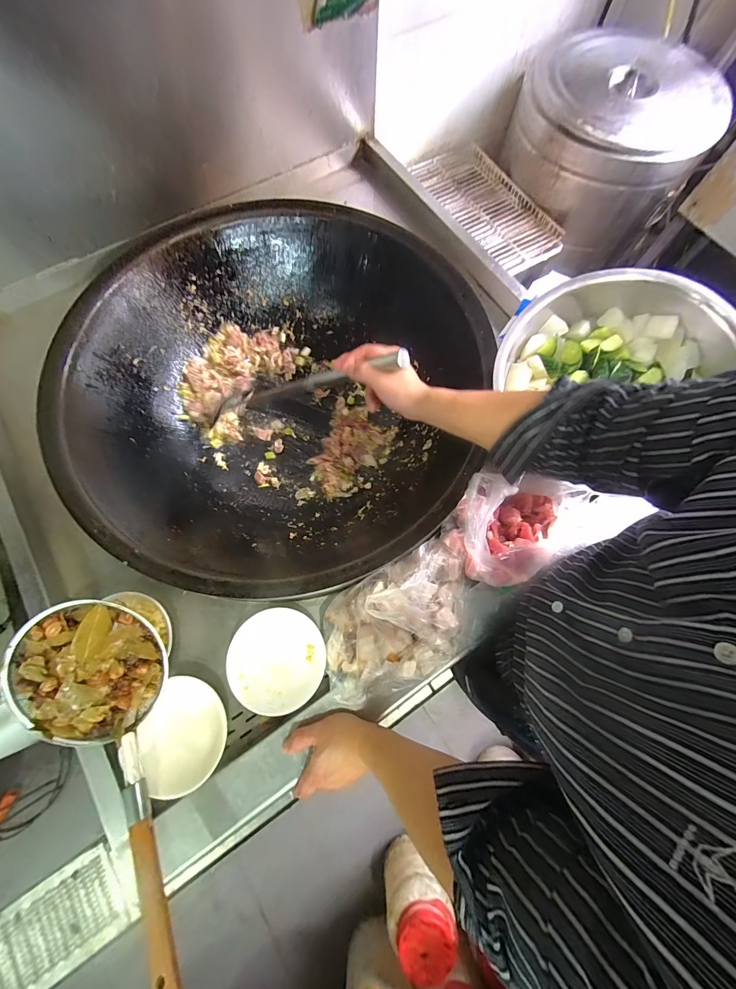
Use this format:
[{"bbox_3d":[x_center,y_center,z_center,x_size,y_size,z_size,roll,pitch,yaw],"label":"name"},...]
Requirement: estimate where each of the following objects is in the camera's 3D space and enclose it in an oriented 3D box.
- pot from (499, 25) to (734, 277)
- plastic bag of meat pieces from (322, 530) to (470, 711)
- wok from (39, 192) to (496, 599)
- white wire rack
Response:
[{"bbox_3d":[0.666,-0.993,1.002,0.494,0.315,0.407,41,77,10],"label":"pot"},{"bbox_3d":[0.059,0.186,0.493,0.278,0.087,0.170,-28,76,-8],"label":"plastic bag of meat pieces"},{"bbox_3d":[-0.187,-0.204,0.743,0.761,0.278,0.789,12,74,3],"label":"wok"},{"bbox_3d":[0.362,-0.891,1.028,0.233,0.045,0.519,-36,78,-10],"label":"white wire rack"}]

